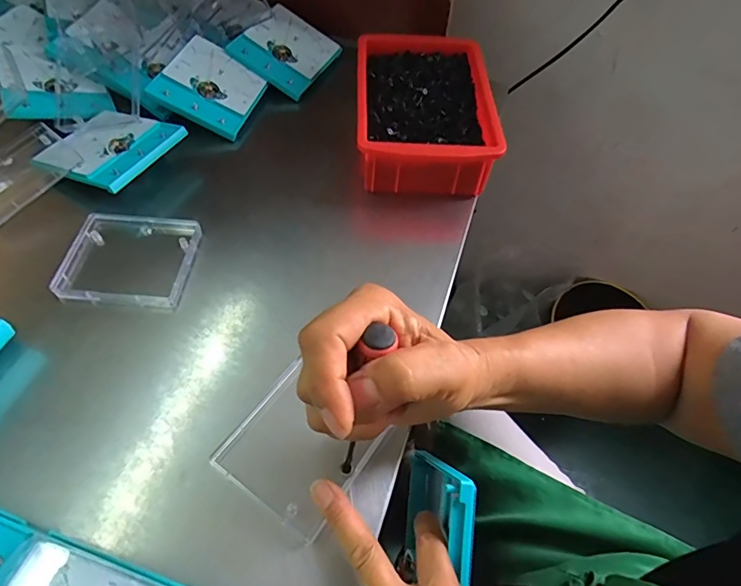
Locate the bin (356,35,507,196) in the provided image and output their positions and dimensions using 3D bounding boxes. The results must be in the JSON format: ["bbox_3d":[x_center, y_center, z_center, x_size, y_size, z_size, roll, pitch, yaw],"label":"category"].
[{"bbox_3d":[0.053,-0.193,0.488,0.130,0.062,0.186,2,55,-3],"label":"bin"}]

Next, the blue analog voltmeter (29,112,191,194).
[{"bbox_3d":[-0.250,-0.141,0.443,0.105,0.013,0.098,24,57,12],"label":"blue analog voltmeter"}]

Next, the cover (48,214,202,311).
[{"bbox_3d":[-0.206,-0.030,0.397,0.102,0.008,0.088,6,55,0],"label":"cover"}]

